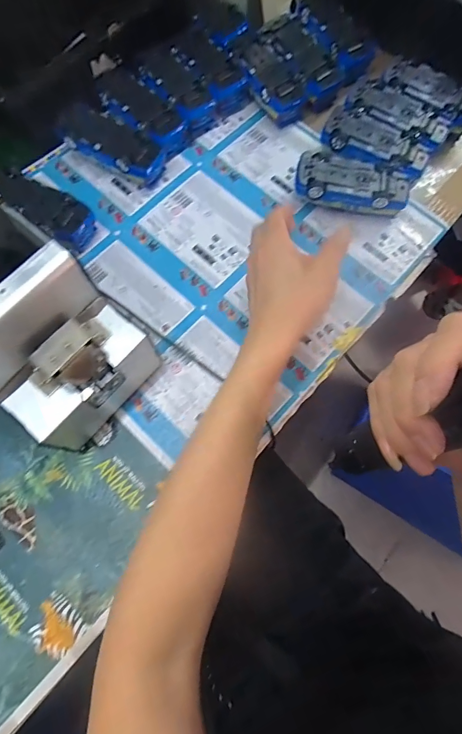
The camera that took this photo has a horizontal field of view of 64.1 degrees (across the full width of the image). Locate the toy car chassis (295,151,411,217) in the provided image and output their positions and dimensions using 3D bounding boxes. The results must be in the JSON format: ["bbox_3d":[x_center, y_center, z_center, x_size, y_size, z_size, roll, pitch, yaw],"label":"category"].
[{"bbox_3d":[0.140,-0.210,0.439,0.131,0.046,0.057,10,73,2],"label":"toy car chassis"}]

